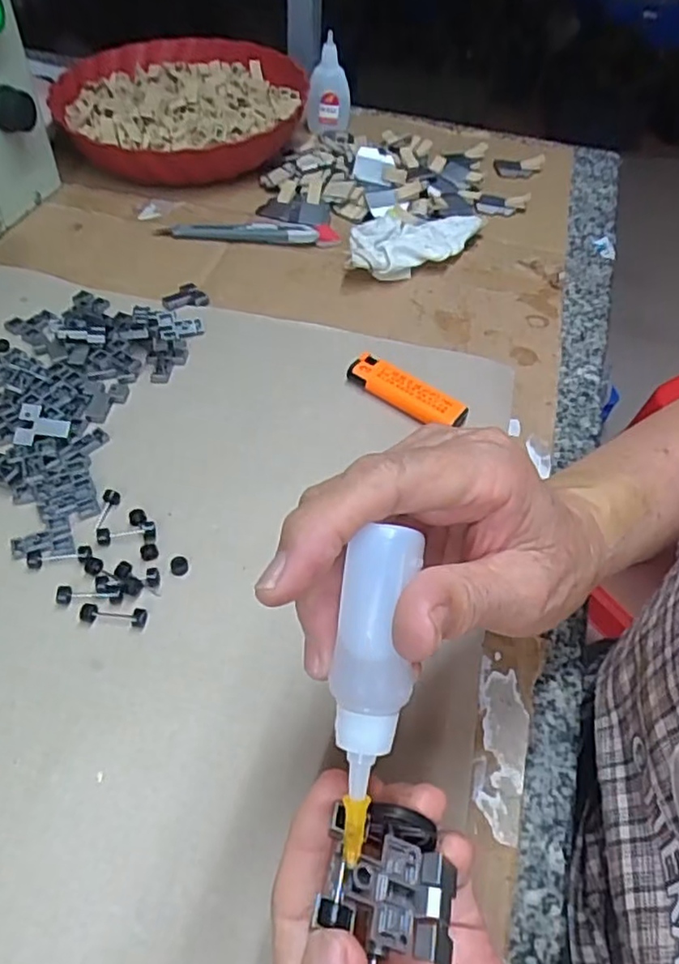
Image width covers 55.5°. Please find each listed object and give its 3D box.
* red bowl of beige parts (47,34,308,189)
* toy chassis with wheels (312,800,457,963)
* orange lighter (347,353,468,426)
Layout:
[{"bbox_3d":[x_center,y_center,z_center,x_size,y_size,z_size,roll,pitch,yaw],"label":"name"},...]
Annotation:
[{"bbox_3d":[-0.156,-0.374,0.647,0.240,0.054,0.234,2,51,-3],"label":"red bowl of beige parts"},{"bbox_3d":[0.012,0.121,0.185,0.038,0.024,0.047,23,39,-12],"label":"toy chassis with wheels"},{"bbox_3d":[0.043,-0.057,0.418,0.080,0.014,0.020,33,56,20],"label":"orange lighter"}]

